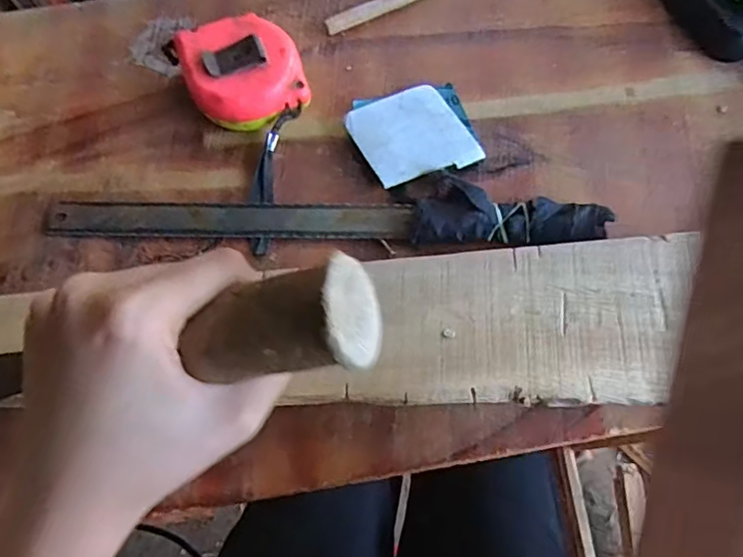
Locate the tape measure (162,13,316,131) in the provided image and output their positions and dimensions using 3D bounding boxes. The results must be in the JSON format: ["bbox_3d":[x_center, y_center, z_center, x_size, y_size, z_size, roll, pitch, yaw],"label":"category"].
[{"bbox_3d":[-0.077,-0.120,0.330,0.065,0.034,0.067,-22,71,-7],"label":"tape measure"}]

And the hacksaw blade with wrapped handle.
[{"bbox_3d":[-0.026,-0.035,0.306,0.299,0.015,0.036,1,70,1],"label":"hacksaw blade with wrapped handle"}]

